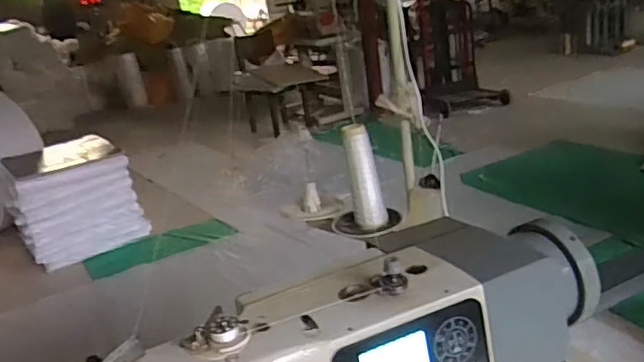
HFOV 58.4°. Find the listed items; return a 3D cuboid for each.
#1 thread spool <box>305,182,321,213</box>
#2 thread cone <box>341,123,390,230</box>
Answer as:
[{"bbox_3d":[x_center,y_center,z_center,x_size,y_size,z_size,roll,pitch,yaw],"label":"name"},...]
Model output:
[{"bbox_3d":[-0.019,0.030,1.061,0.029,0.049,0.028,-7,19,2],"label":"thread spool"},{"bbox_3d":[0.071,-0.008,0.951,0.058,0.164,0.047,-7,19,3],"label":"thread cone"}]

